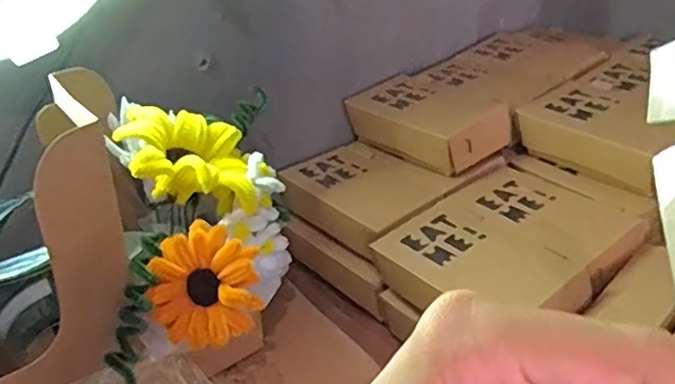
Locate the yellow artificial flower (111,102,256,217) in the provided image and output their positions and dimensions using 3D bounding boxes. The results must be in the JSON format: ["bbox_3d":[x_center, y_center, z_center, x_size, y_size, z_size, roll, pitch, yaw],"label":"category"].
[{"bbox_3d":[-0.096,-0.017,0.404,0.090,0.066,0.094,-10,29,-8],"label":"yellow artificial flower"}]

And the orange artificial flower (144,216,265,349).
[{"bbox_3d":[-0.081,0.058,0.377,0.068,0.073,0.024,-8,-2,16],"label":"orange artificial flower"}]

